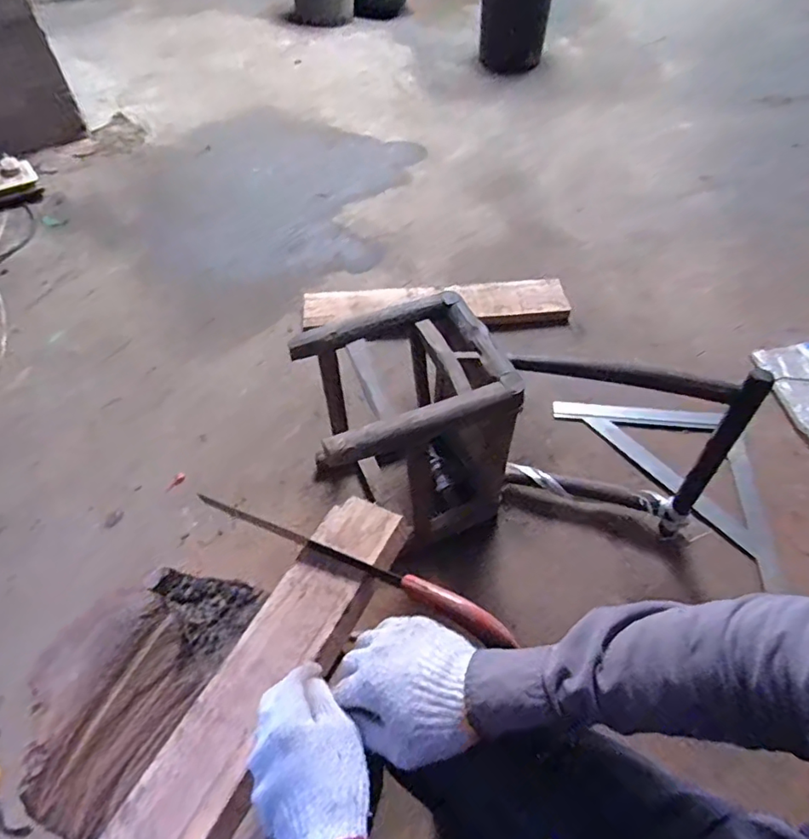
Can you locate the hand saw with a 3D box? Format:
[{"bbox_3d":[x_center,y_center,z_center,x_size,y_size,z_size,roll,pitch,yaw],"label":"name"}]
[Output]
[{"bbox_3d":[-0.082,0.170,0.663,0.442,0.050,0.019,14,52,31],"label":"hand saw"}]

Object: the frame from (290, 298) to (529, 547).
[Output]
[{"bbox_3d":[0.003,0.036,0.946,0.293,0.368,0.277,-18,56,-12],"label":"frame"}]

